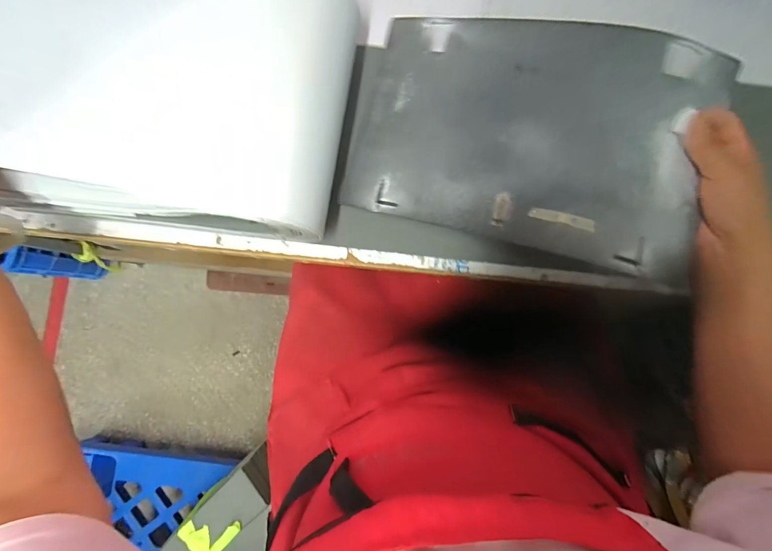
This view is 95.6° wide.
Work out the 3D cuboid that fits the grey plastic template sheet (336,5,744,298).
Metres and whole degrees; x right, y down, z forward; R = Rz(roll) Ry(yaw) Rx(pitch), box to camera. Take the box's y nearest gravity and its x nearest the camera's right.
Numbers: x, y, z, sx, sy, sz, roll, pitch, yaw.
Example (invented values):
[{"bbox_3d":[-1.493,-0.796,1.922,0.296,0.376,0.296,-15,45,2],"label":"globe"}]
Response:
[{"bbox_3d":[0.134,-0.142,0.354,0.333,0.034,0.216,17,91,19],"label":"grey plastic template sheet"}]

